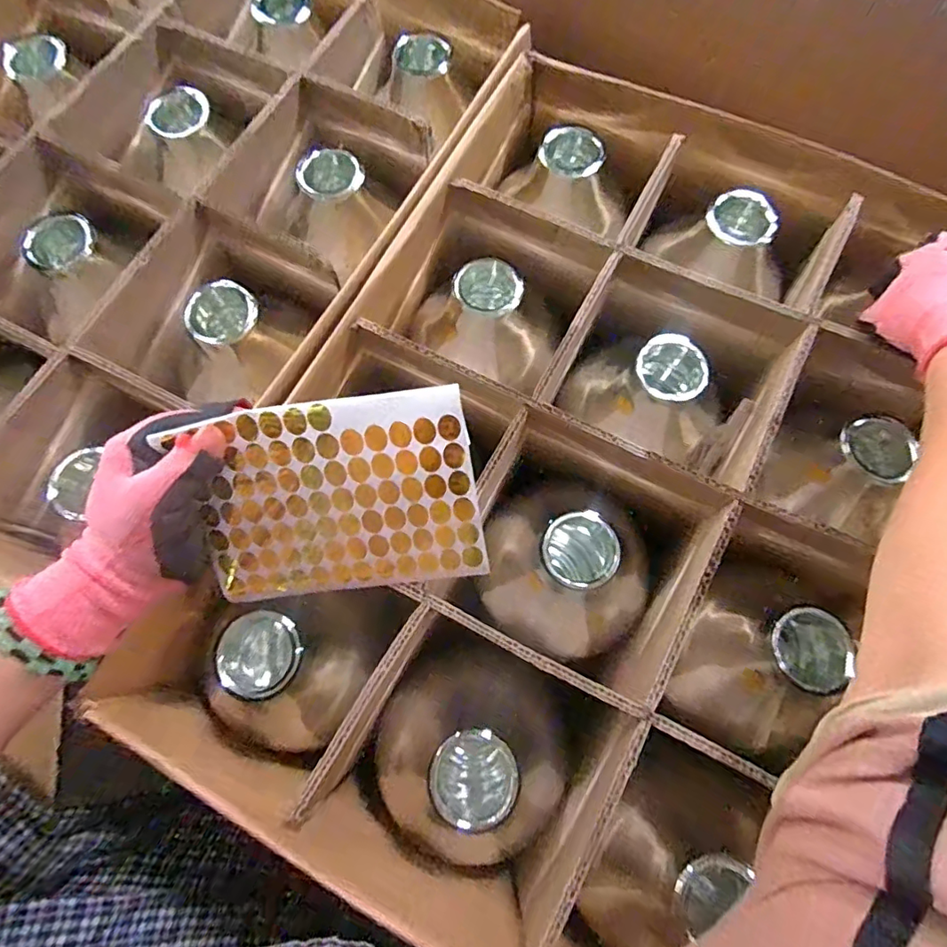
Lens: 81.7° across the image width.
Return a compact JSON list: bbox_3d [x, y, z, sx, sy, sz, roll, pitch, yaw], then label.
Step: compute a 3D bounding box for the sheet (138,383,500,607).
[{"bbox_3d":[-0.075,0.016,0.305,0.152,0.007,0.115,-8,115,3],"label":"sheet"}]

